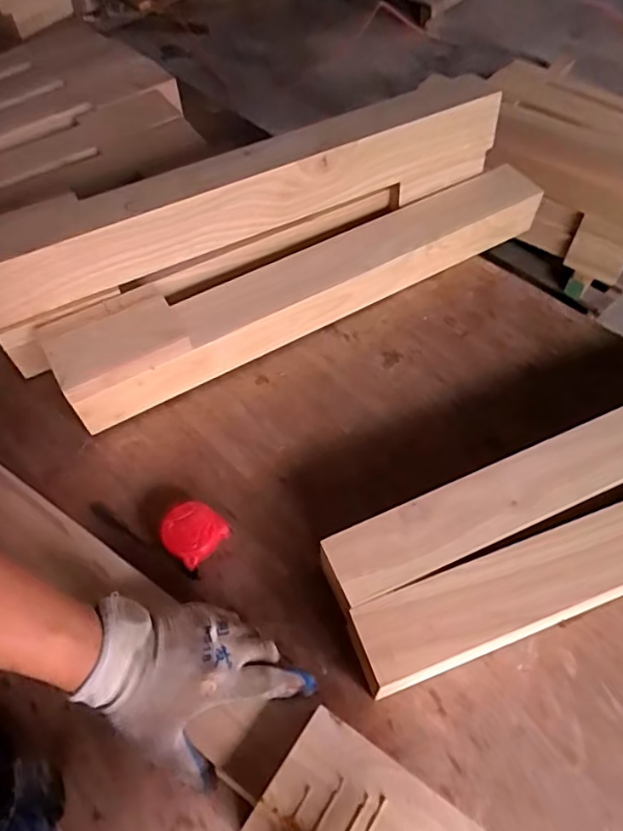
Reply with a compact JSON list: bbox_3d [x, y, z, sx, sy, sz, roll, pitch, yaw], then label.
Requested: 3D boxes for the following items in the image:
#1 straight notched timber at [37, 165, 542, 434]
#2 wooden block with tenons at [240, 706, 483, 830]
[{"bbox_3d":[0.009,-0.182,0.789,0.707,0.099,0.103,-25,60,-15],"label":"straight notched timber"},{"bbox_3d":[0.039,0.300,0.409,0.148,0.018,0.103,30,62,19],"label":"wooden block with tenons"}]

